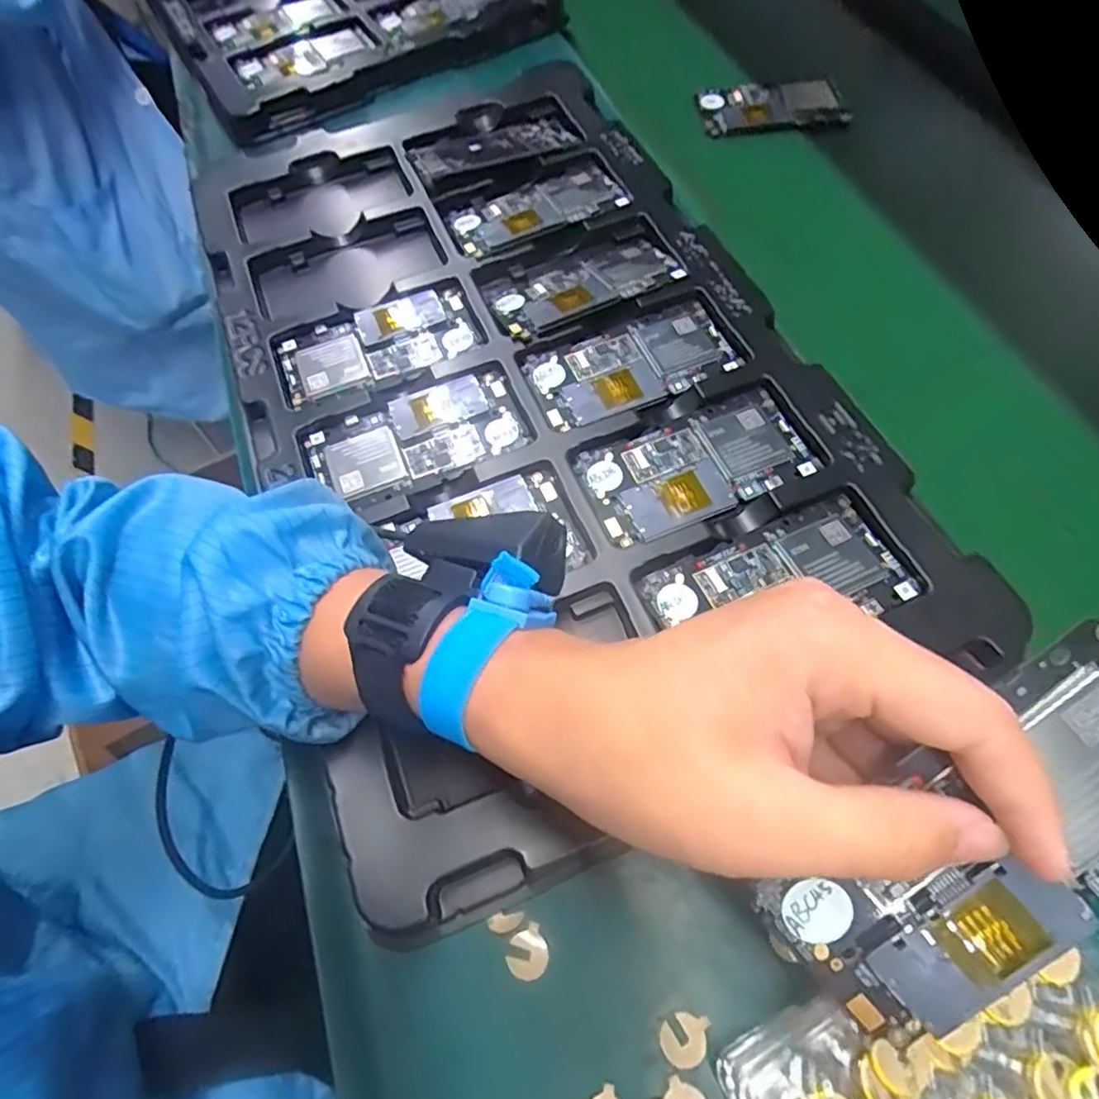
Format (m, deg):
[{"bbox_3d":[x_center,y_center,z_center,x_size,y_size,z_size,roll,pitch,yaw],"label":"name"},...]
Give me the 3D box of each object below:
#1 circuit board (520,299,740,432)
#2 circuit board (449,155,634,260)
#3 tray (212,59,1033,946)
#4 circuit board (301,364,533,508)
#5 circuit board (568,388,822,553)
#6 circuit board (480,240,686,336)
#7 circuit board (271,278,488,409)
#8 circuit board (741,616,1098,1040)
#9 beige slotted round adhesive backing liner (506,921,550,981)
[{"bbox_3d":[0.051,-0.117,0.395,0.124,0.004,0.062,-19,64,-8],"label":"circuit board"},{"bbox_3d":[-0.009,-0.253,0.462,0.130,0.005,0.063,-23,65,-10],"label":"circuit board"},{"bbox_3d":[-0.022,-0.124,0.407,0.326,0.035,0.568,-20,65,-7],"label":"tray"},{"bbox_3d":[-0.080,-0.067,0.382,0.127,0.007,0.066,-19,64,-8],"label":"circuit board"},{"bbox_3d":[0.083,-0.048,0.358,0.126,0.005,0.067,-20,64,-8],"label":"circuit board"},{"bbox_3d":[0.021,-0.180,0.427,0.125,0.008,0.057,-20,55,-5],"label":"circuit board"},{"bbox_3d":[-0.113,-0.137,0.418,0.131,0.008,0.067,-20,64,-8],"label":"circuit board"},{"bbox_3d":[0.123,0.083,0.177,0.128,0.011,0.071,-38,92,7],"label":"circuit board"},{"bbox_3d":[-0.009,0.171,0.265,0.018,0.004,0.018,-1,63,1],"label":"beige slotted round adhesive backing liner"}]

